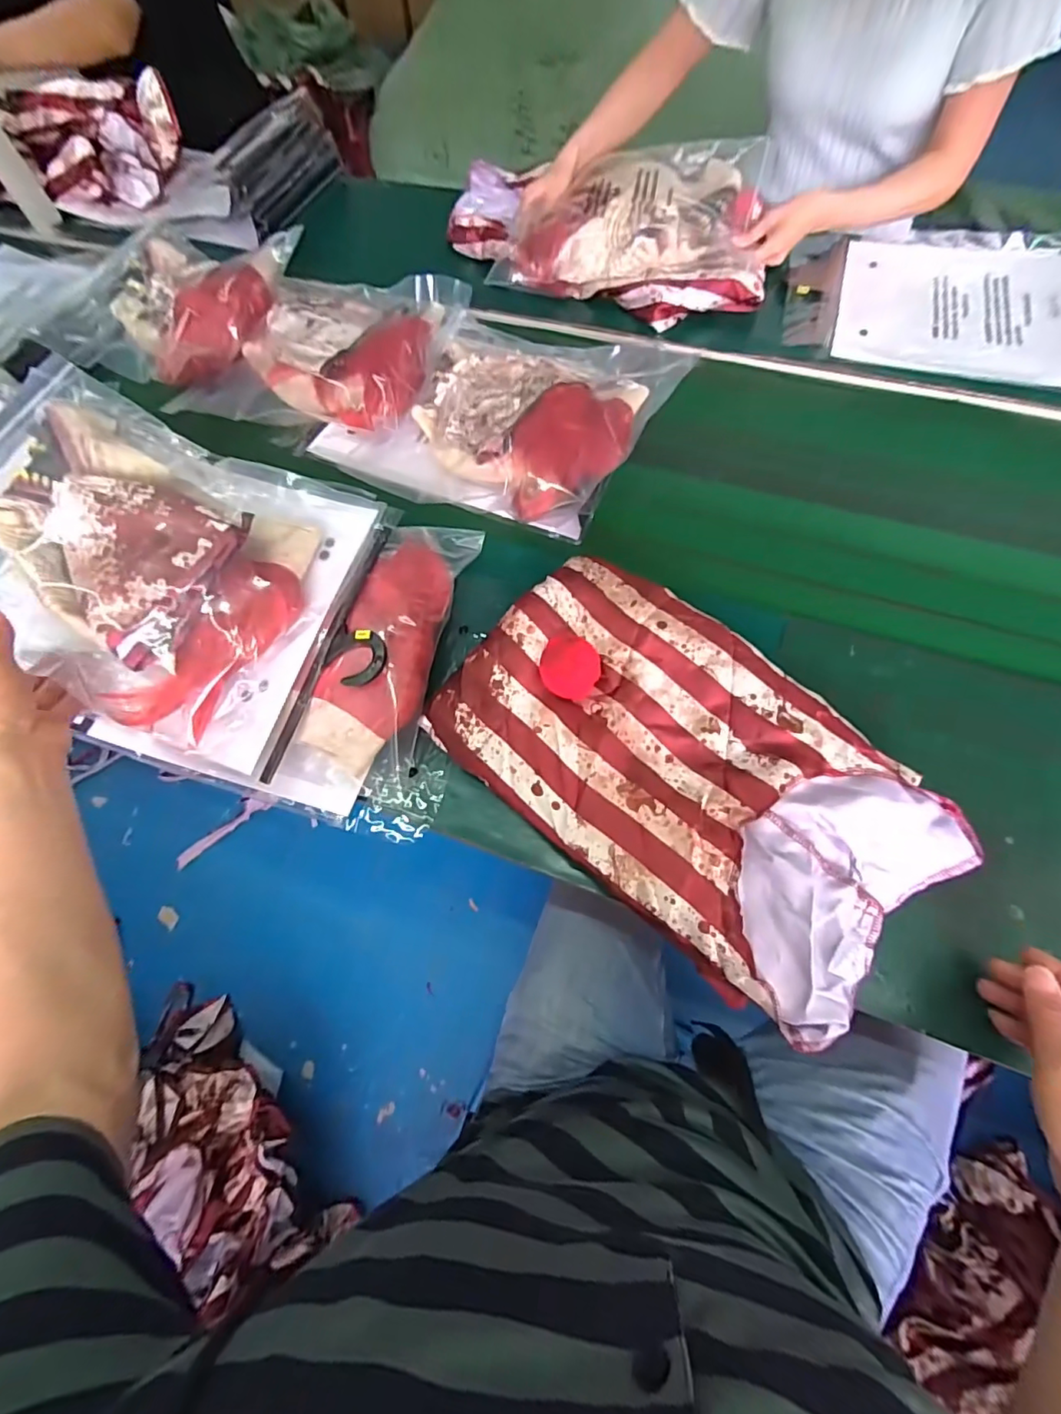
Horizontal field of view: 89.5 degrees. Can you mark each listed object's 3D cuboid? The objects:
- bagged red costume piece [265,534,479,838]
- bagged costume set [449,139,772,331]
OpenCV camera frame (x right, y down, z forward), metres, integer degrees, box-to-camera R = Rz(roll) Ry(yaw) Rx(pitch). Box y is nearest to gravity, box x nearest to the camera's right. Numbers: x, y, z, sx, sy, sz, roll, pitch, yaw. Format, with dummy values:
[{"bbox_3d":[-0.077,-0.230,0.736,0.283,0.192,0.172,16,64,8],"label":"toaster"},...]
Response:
[{"bbox_3d":[-0.145,-0.046,0.538,0.143,0.098,0.315,7,66,6],"label":"bagged red costume piece"},{"bbox_3d":[0.105,-0.732,0.811,0.477,0.091,0.304,11,67,8],"label":"bagged costume set"}]

